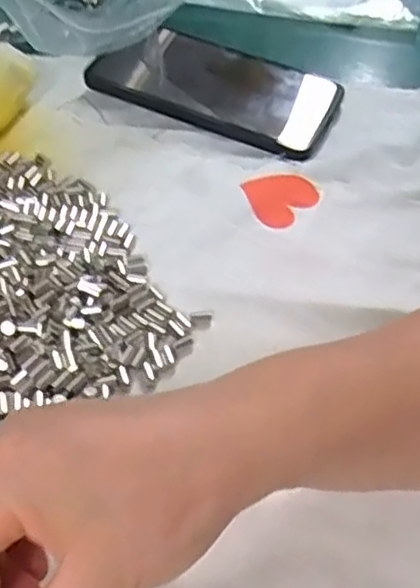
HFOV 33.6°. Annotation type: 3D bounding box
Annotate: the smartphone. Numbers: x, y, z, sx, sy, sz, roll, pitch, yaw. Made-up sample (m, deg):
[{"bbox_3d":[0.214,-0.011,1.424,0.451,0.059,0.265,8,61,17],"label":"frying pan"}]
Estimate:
[{"bbox_3d":[0.005,-0.141,0.468,0.160,0.017,0.080,23,53,16],"label":"smartphone"}]

